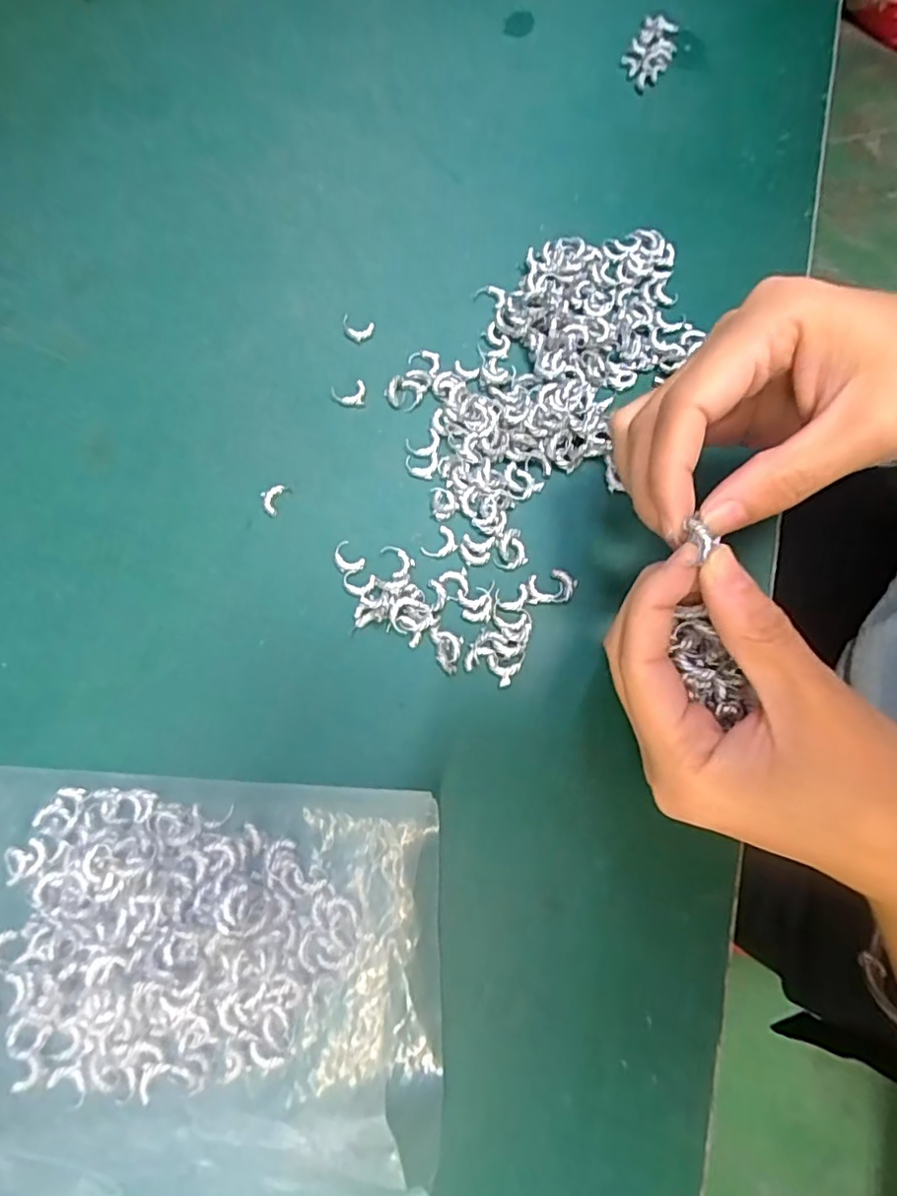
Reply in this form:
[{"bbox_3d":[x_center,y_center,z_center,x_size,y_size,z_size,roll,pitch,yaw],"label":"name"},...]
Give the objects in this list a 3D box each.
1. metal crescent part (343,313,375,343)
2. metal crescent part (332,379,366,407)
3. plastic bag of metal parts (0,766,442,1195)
[{"bbox_3d":[-0.045,-0.133,0.302,0.017,0.004,0.012,21,75,6],"label":"metal crescent part"},{"bbox_3d":[-0.047,-0.097,0.292,0.016,0.004,0.013,-11,74,-3],"label":"metal crescent part"},{"bbox_3d":[-0.102,0.134,0.220,0.193,0.019,0.130,1,74,0],"label":"plastic bag of metal parts"}]

